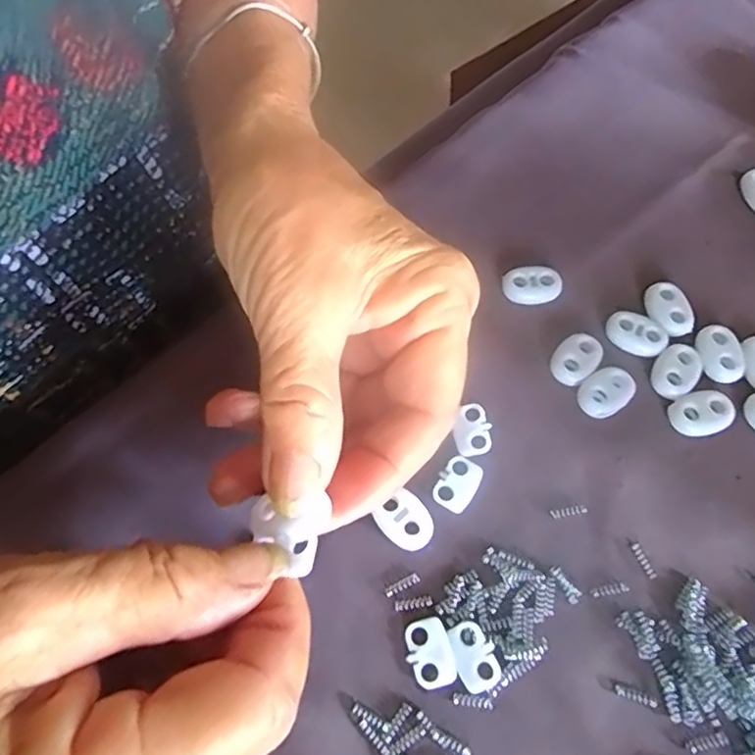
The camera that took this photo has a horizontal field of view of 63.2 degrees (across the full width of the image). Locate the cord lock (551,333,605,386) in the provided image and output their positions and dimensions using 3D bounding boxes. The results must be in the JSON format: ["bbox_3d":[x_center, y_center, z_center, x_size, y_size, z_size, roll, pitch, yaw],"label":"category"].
[{"bbox_3d":[0.073,-0.006,0.225,0.015,0.006,0.019,31,68,14],"label":"cord lock"}]

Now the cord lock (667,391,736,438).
[{"bbox_3d":[0.114,0.013,0.216,0.020,0.007,0.014,-8,65,-3],"label":"cord lock"}]

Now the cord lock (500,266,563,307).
[{"bbox_3d":[0.060,-0.035,0.238,0.023,0.007,0.014,5,65,3],"label":"cord lock"}]

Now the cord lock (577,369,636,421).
[{"bbox_3d":[0.081,0.006,0.219,0.020,0.007,0.015,-29,68,-13],"label":"cord lock"}]

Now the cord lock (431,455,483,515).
[{"bbox_3d":[0.027,0.036,0.207,0.013,0.004,0.018,30,68,13],"label":"cord lock"}]

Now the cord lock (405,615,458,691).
[{"bbox_3d":[0.016,0.082,0.183,0.013,0.004,0.020,-14,65,-6],"label":"cord lock"}]

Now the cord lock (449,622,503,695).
[{"bbox_3d":[0.029,0.083,0.182,0.012,0.004,0.019,-19,66,-9],"label":"cord lock"}]

